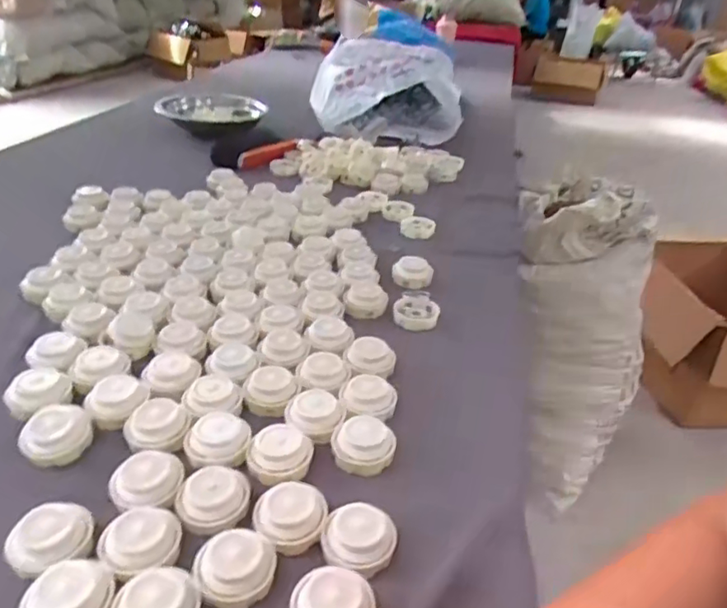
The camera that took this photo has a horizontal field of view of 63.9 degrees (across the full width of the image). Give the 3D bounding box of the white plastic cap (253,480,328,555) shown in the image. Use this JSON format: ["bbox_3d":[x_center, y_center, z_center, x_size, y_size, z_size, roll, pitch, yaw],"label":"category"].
[{"bbox_3d":[-0.066,0.185,0.510,0.062,0.031,0.058,4,32,-2],"label":"white plastic cap"}]

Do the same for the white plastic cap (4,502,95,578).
[{"bbox_3d":[-0.256,0.193,0.480,0.058,0.027,0.056,12,40,-12],"label":"white plastic cap"}]

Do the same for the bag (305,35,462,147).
[{"bbox_3d":[0.061,-0.614,1.665,0.435,0.203,0.451,8,32,5],"label":"bag"}]

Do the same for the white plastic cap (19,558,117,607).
[{"bbox_3d":[-0.219,0.221,0.433,0.063,0.029,0.051,-16,38,-31],"label":"white plastic cap"}]

